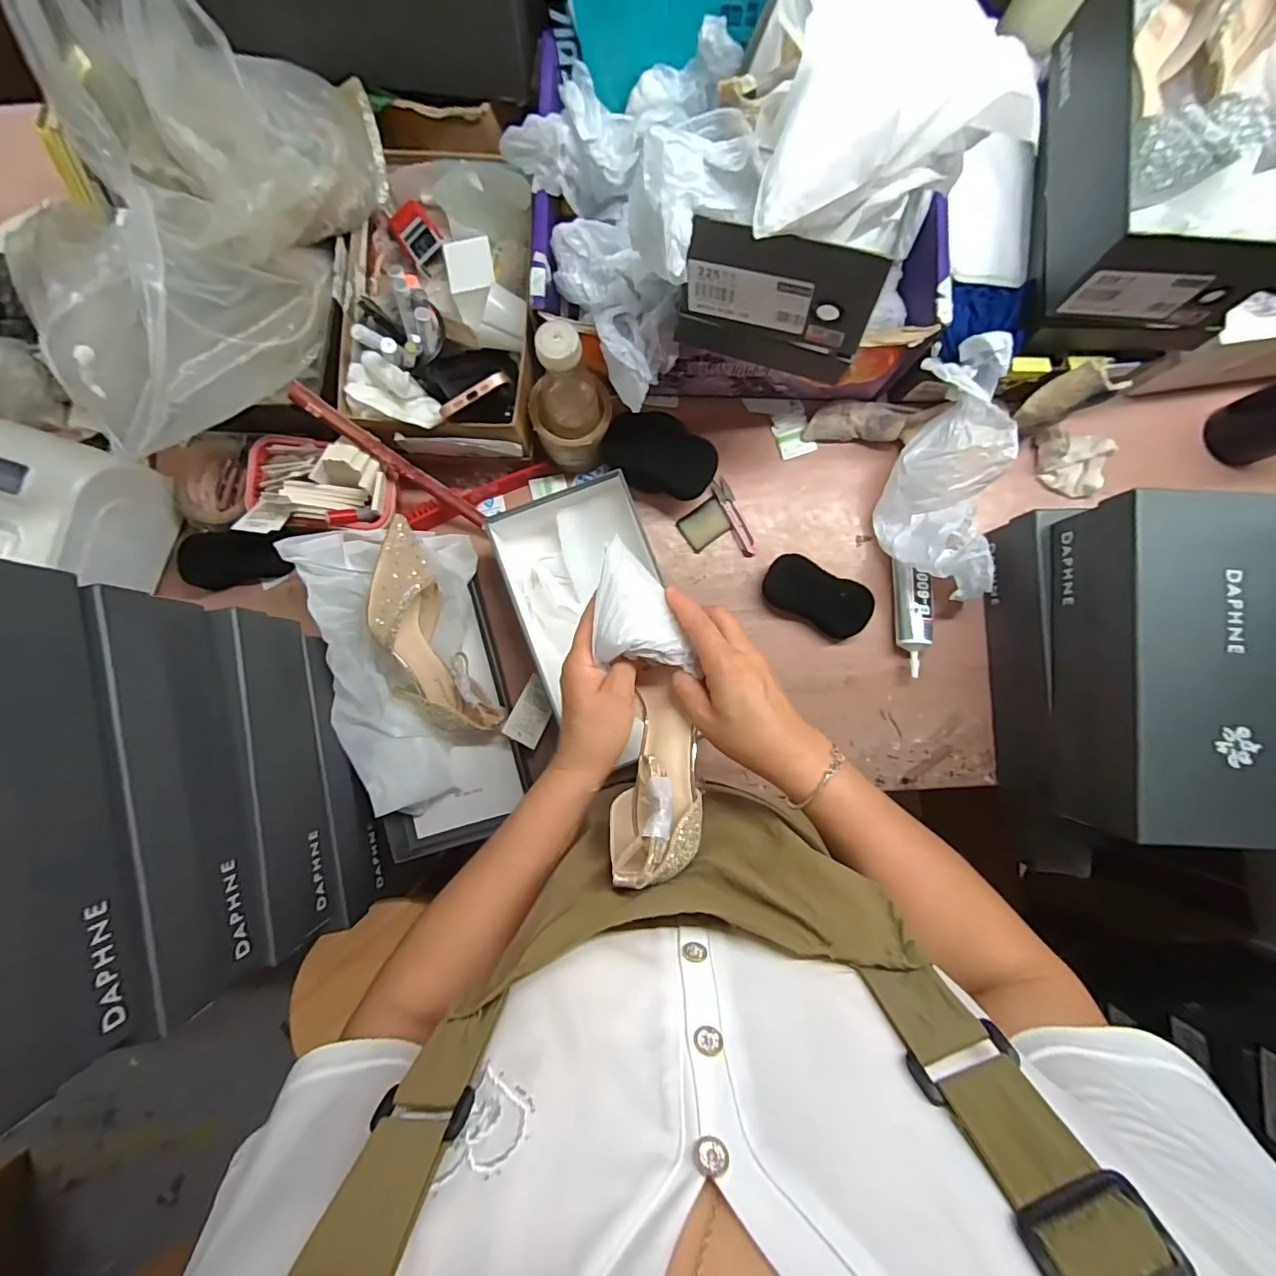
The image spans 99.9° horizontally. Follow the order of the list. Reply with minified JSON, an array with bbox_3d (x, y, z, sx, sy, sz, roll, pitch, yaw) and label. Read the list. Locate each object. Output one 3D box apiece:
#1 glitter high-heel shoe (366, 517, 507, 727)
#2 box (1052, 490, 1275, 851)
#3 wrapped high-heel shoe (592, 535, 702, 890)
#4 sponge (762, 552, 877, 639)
[{"bbox_3d":[-0.239,-0.001,0.587,0.106,0.078,0.239,-18,104,-1],"label":"glitter high-heel shoe"},{"bbox_3d":[0.500,0.027,0.491,0.169,0.098,0.292,3,87,0],"label":"box"},{"bbox_3d":[0.007,0.047,0.395,0.065,0.078,0.234,-6,75,0],"label":"wrapped high-heel shoe"},{"bbox_3d":[0.209,-0.048,0.630,0.125,0.041,0.061,28,87,1],"label":"sponge"}]

